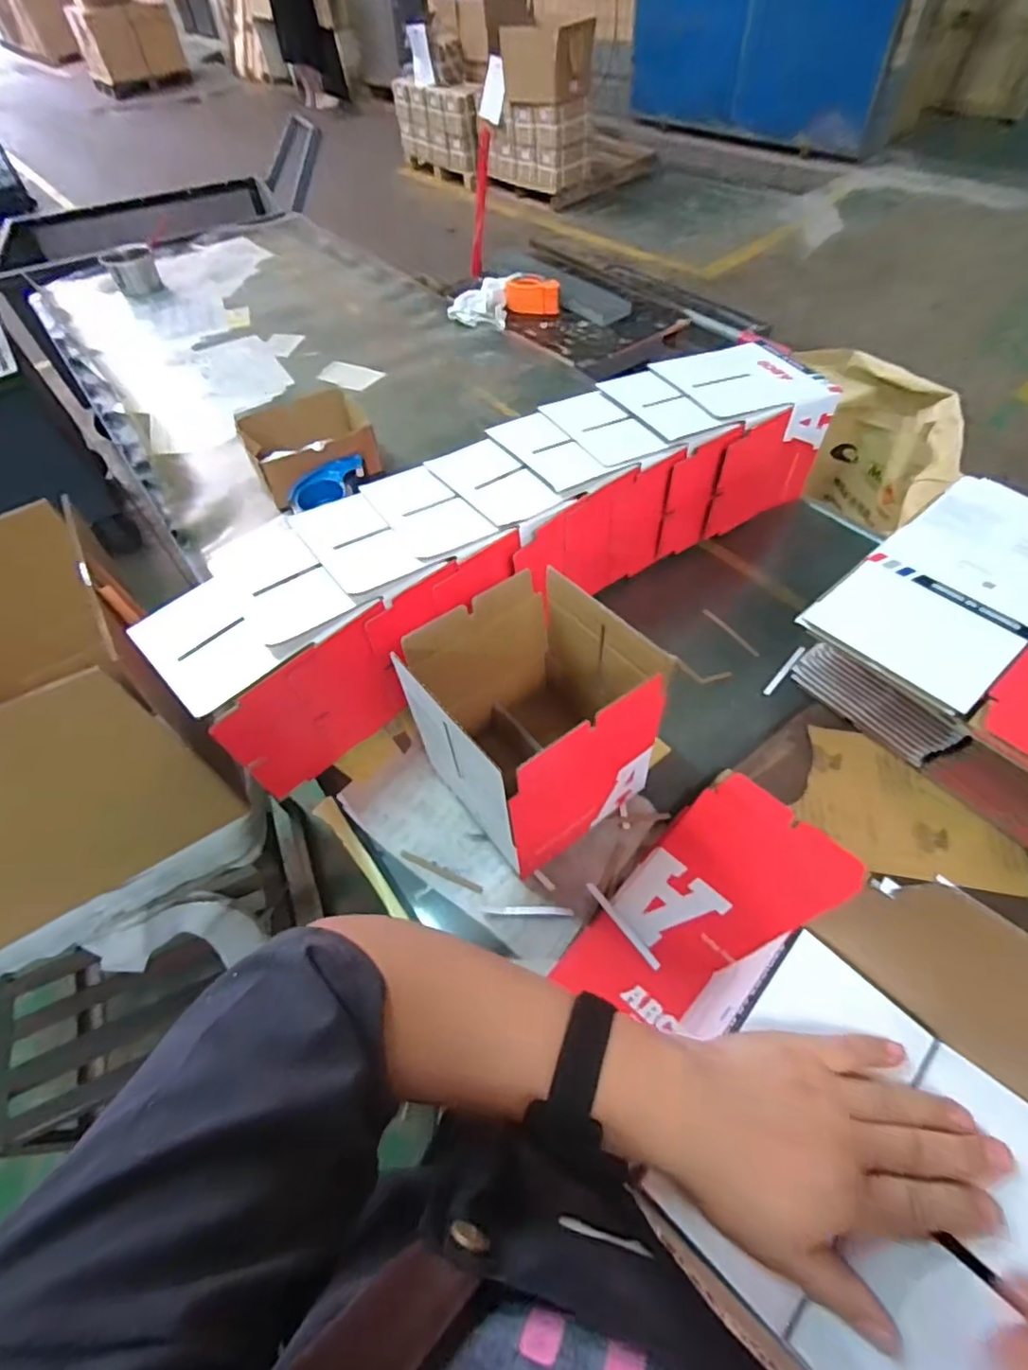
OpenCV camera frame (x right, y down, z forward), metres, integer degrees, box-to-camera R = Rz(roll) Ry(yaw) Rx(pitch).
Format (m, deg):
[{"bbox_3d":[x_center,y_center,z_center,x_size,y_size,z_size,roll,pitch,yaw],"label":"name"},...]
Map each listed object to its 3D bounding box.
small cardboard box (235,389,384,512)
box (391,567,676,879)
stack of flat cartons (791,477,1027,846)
[{"bbox_3d":[-0.344,-0.406,1.010,0.206,0.101,0.177,-24,57,-13],"label":"small cardboard box"},{"bbox_3d":[0.020,0.036,0.594,0.186,0.204,0.195,-33,59,-18],"label":"box"},{"bbox_3d":[0.548,-0.022,0.639,0.343,0.155,0.345,-33,59,-18],"label":"stack of flat cartons"}]

